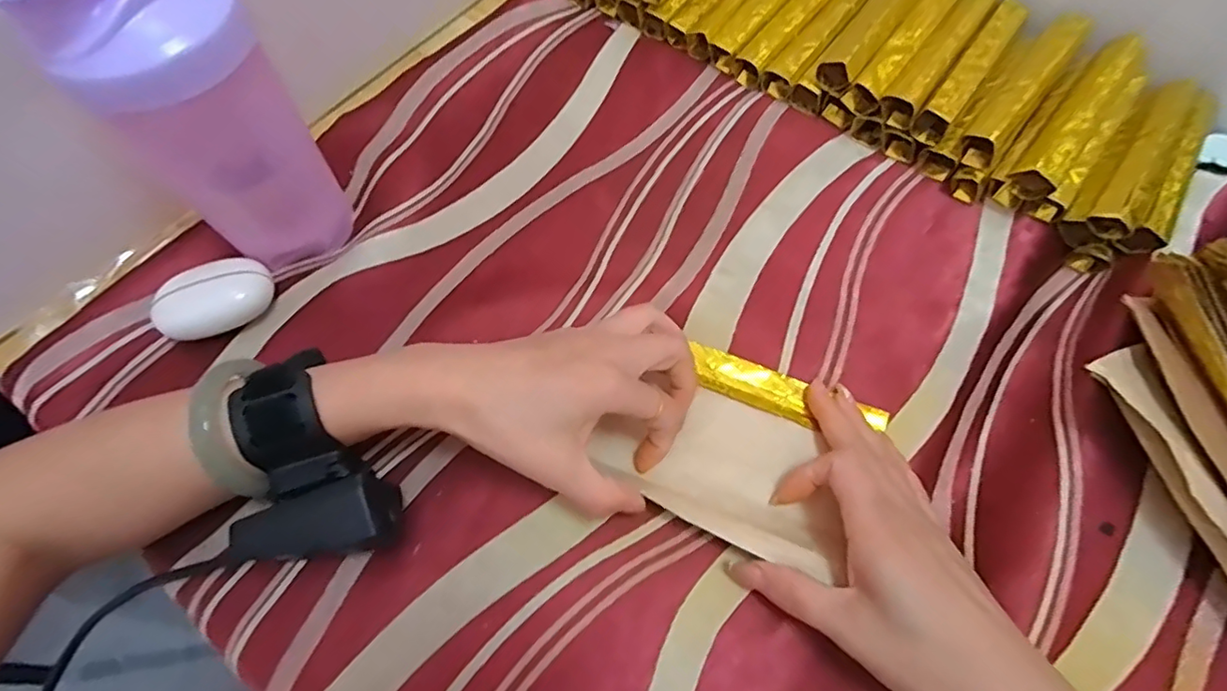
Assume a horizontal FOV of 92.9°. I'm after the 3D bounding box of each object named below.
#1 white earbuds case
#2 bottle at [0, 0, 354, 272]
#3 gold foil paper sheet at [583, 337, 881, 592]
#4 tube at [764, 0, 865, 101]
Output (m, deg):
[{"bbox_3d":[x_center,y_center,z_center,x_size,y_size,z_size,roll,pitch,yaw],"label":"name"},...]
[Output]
[{"bbox_3d":[-0.229,-0.026,0.337,0.060,0.029,0.036,-17,64,-7],"label":"white earbuds case"},{"bbox_3d":[-0.200,-0.124,0.304,0.099,0.178,0.079,-38,69,-16],"label":"bottle"},{"bbox_3d":[0.066,0.050,0.309,0.128,0.012,0.097,24,67,14],"label":"gold foil paper sheet"},{"bbox_3d":[0.160,-0.234,0.440,0.022,0.026,0.132,36,70,18],"label":"tube"}]

